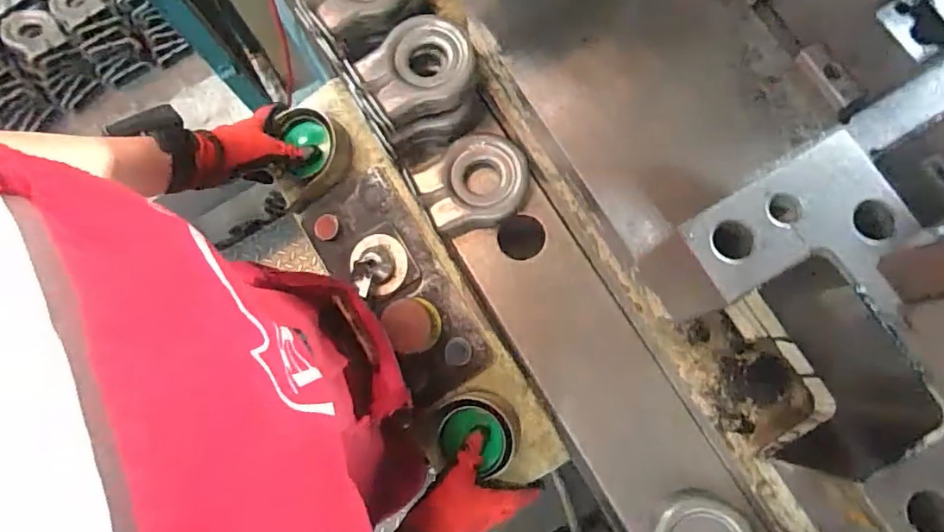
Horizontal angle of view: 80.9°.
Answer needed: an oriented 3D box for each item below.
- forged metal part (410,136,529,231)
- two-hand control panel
[{"bbox_3d":[0.004,-0.089,0.596,0.117,0.031,0.089,-27,79,-4],"label":"forged metal part"},{"bbox_3d":[-0.078,0.021,0.609,0.122,0.092,0.477,-31,81,-5],"label":"two-hand control panel"}]

